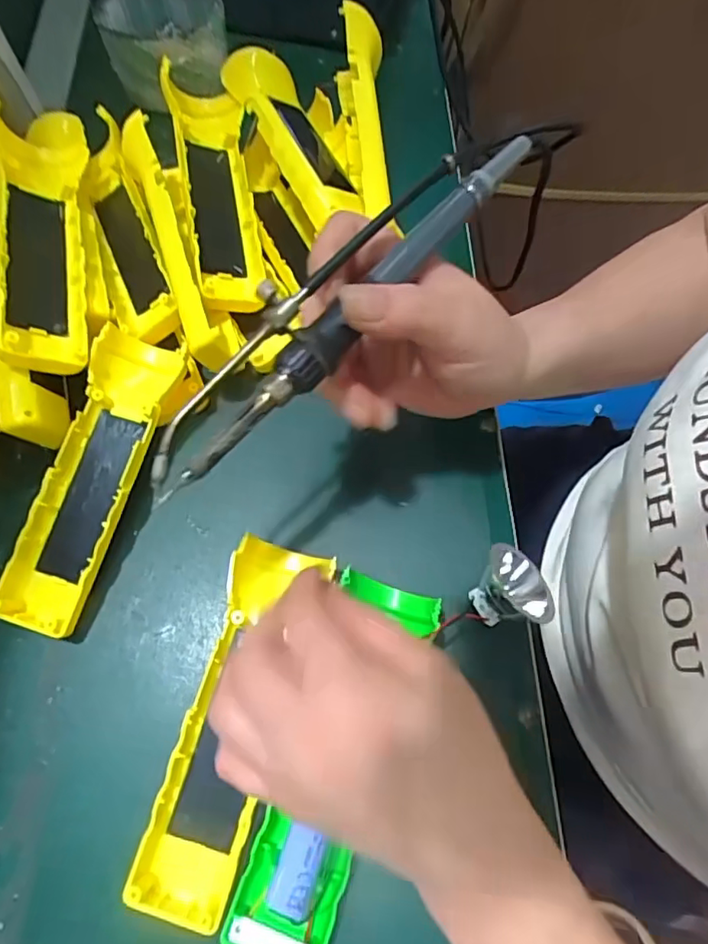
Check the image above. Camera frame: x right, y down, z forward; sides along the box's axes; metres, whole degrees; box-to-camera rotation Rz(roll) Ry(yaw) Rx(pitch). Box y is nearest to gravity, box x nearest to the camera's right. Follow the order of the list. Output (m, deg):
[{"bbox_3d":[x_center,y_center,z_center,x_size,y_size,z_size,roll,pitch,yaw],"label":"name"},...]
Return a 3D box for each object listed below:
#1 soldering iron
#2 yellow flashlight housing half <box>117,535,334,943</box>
[{"bbox_3d":[-0.004,-0.072,0.225,0.032,0.017,0.207,42,81,14],"label":"soldering iron"},{"bbox_3d":[-0.055,0.114,0.270,0.049,0.022,0.165,11,69,3],"label":"yellow flashlight housing half"}]

